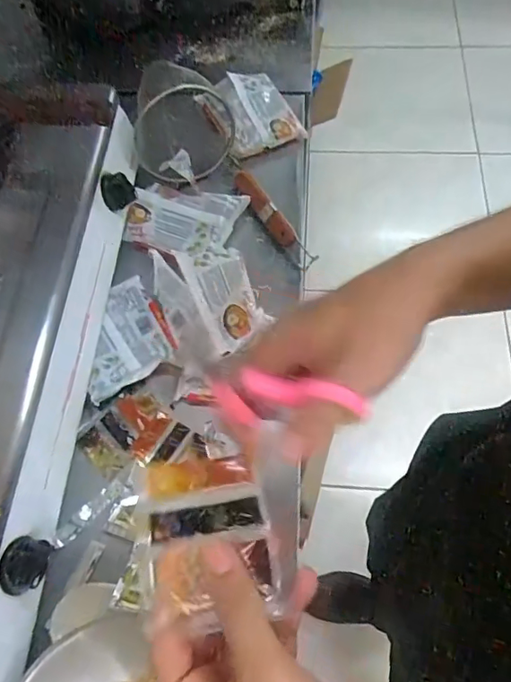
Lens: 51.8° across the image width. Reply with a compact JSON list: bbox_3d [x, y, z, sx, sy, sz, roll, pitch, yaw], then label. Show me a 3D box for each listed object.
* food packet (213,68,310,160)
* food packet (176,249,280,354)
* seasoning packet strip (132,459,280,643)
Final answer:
[{"bbox_3d":[-0.002,-0.333,0.772,0.105,0.030,0.137,-19,70,-12],"label":"food packet"},{"bbox_3d":[-0.034,-0.056,0.577,0.063,0.021,0.138,-21,63,-8],"label":"food packet"},{"bbox_3d":[-0.025,0.099,0.270,0.063,0.017,0.079,-12,62,-3],"label":"seasoning packet strip"}]

